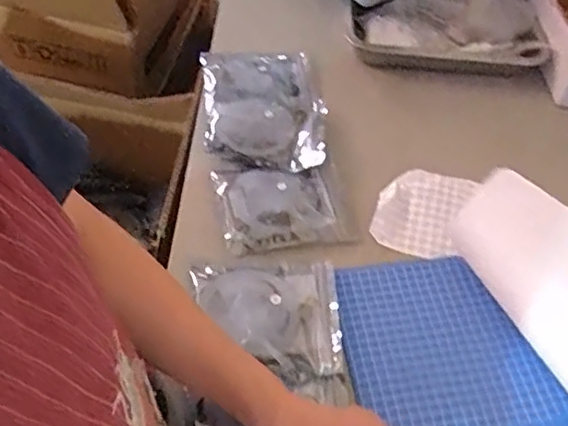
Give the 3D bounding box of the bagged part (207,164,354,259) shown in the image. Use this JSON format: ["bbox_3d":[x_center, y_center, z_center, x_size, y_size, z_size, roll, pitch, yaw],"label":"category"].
[{"bbox_3d":[0.001,-0.007,0.676,0.144,0.010,0.119,-5,53,-9],"label":"bagged part"}]

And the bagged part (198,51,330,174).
[{"bbox_3d":[-0.029,-0.141,0.768,0.144,0.020,0.222,-3,52,-7],"label":"bagged part"}]

